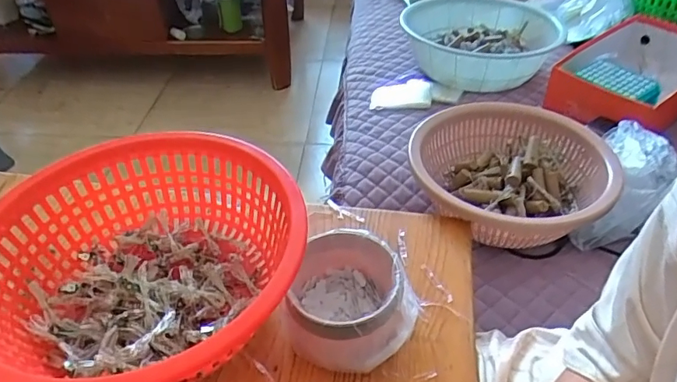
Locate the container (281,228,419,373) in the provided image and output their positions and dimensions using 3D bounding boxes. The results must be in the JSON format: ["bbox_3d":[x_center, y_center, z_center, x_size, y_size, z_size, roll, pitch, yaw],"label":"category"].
[{"bbox_3d":[0.007,0.115,0.522,0.121,0.091,0.114,-1,41,1],"label":"container"}]

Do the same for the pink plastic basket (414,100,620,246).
[{"bbox_3d":[0.250,-0.016,0.747,0.280,0.098,0.264,-2,41,-1],"label":"pink plastic basket"}]

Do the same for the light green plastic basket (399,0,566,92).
[{"bbox_3d":[0.293,-0.334,1.080,0.305,0.094,0.355,1,41,3],"label":"light green plastic basket"}]

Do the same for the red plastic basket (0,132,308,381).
[{"bbox_3d":[-0.198,0.080,0.529,0.305,0.114,0.312,-1,41,1],"label":"red plastic basket"}]

